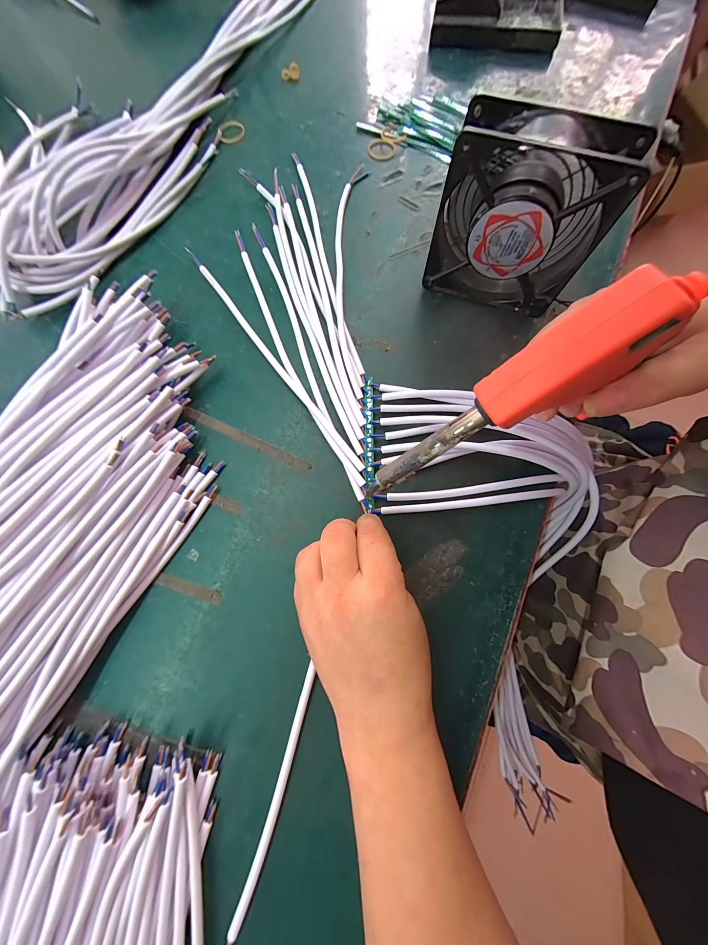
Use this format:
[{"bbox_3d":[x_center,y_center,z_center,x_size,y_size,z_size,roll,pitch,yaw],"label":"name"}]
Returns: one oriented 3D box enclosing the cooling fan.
[{"bbox_3d":[0.129,-0.201,0.245,0.118,0.121,0.042,19,77,6],"label":"cooling fan"}]

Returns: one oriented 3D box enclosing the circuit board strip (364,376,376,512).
[{"bbox_3d":[0.013,-0.029,0.262,0.008,0.006,0.124,0,75,1],"label":"circuit board strip"}]

